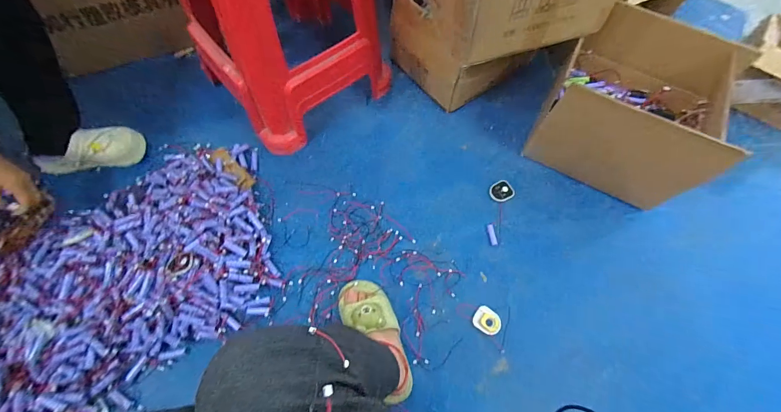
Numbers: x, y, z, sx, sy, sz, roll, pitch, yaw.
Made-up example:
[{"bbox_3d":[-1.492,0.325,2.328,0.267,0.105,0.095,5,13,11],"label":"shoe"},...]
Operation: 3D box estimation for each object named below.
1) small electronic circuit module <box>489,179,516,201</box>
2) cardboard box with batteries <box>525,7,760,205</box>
[{"bbox_3d":[0.282,-0.038,0.881,0.057,0.014,0.054,-37,73,-16],"label":"small electronic circuit module"},{"bbox_3d":[0.570,-0.242,0.845,0.350,0.256,0.346,29,69,10],"label":"cardboard box with batteries"}]

